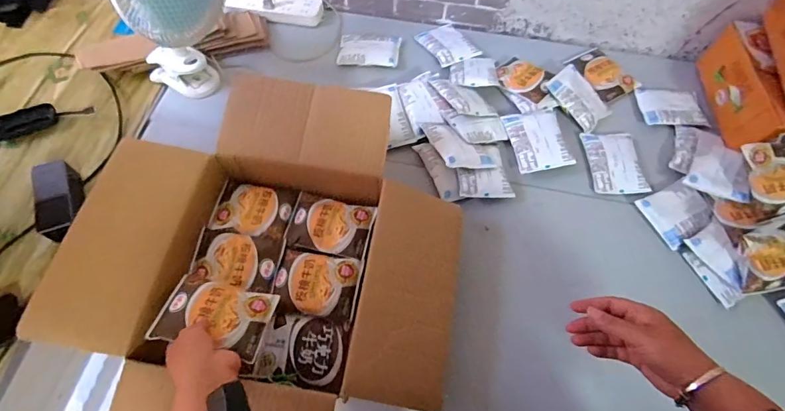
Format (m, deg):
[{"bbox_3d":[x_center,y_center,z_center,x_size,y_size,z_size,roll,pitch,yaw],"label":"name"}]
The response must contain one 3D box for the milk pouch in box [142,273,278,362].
[{"bbox_3d":[-0.229,0.143,0.548,0.130,0.023,0.097,16,40,-4],"label":"milk pouch in box"}]

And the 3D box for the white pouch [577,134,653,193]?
[{"bbox_3d":[0.414,-0.081,0.787,0.094,0.024,0.132,-1,63,-2],"label":"white pouch"}]

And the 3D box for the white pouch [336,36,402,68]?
[{"bbox_3d":[-0.051,-0.346,0.925,0.134,0.033,0.096,2,63,0],"label":"white pouch"}]

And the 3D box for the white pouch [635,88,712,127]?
[{"bbox_3d":[0.561,-0.203,0.849,0.120,0.019,0.099,8,63,3],"label":"white pouch"}]

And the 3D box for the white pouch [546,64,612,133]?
[{"bbox_3d":[0.379,-0.219,0.845,0.096,0.020,0.128,-40,88,-19],"label":"white pouch"}]

